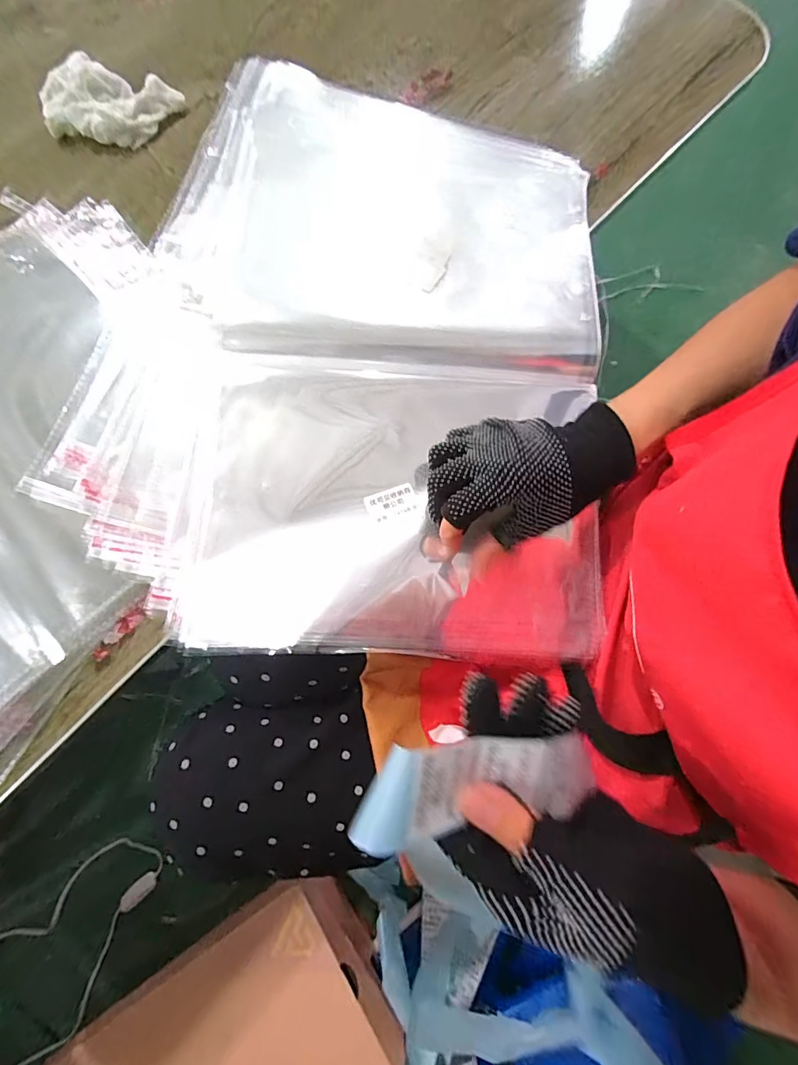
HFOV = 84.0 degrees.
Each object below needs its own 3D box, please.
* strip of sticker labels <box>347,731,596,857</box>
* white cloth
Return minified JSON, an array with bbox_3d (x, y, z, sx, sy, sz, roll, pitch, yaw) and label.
[{"bbox_3d":[0.038,0.108,0.189,0.112,0.017,0.038,1,77,-16],"label":"strip of sticker labels"},{"bbox_3d":[-0.258,-0.385,0.396,0.115,0.023,0.068,0,77,-2],"label":"white cloth"}]

